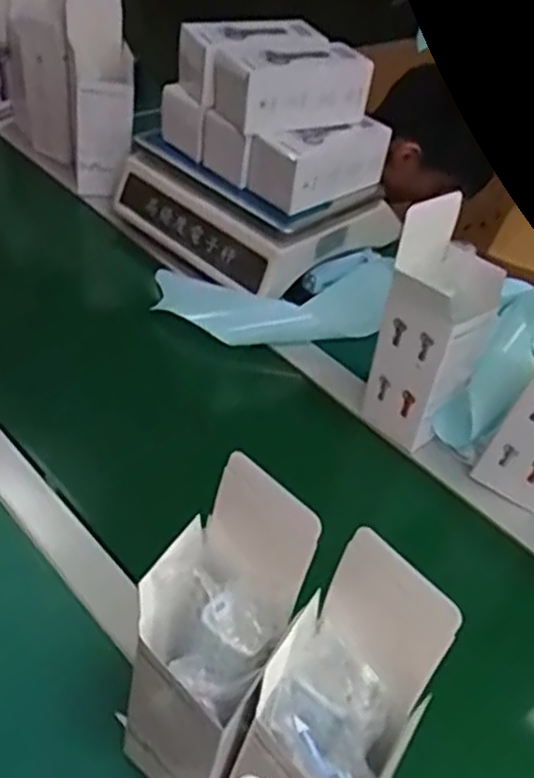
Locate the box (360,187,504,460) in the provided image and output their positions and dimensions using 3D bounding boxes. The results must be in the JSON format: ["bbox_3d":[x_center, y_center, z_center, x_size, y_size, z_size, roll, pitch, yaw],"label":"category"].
[{"bbox_3d":[0.160,-0.057,0.715,0.084,0.225,0.086,-23,52,-31],"label":"box"}]

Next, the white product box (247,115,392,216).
[{"bbox_3d":[0.066,-0.274,0.892,0.167,0.073,0.068,-25,53,-31],"label":"white product box"}]

